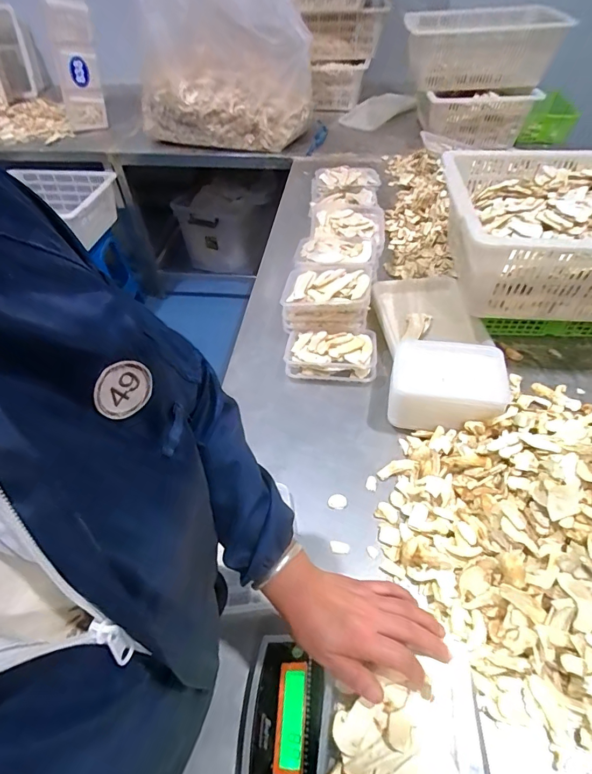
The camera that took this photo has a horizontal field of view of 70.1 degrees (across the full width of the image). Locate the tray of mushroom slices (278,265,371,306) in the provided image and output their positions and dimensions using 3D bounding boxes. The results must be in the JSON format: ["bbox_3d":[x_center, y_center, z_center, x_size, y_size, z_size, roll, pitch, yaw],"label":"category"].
[{"bbox_3d":[0.067,-0.217,0.897,0.183,0.033,0.137,9,49,10],"label":"tray of mushroom slices"}]

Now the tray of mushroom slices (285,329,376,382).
[{"bbox_3d":[0.072,-0.073,0.879,0.187,0.049,0.128,3,48,5],"label":"tray of mushroom slices"}]

